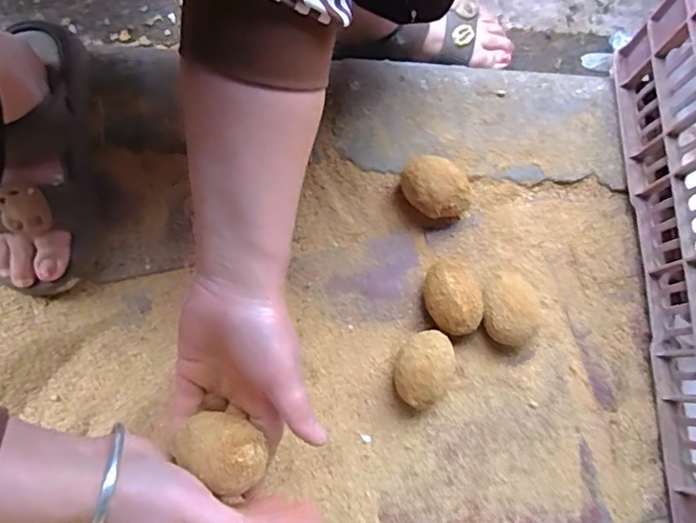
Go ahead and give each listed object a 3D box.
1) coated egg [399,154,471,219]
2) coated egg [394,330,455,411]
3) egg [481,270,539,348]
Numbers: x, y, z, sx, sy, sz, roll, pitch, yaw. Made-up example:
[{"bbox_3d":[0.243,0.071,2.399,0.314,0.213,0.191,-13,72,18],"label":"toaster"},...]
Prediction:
[{"bbox_3d":[0.077,-0.066,0.495,0.048,0.044,0.062,-43,81,-8],"label":"coated egg"},{"bbox_3d":[0.064,0.089,0.463,0.047,0.046,0.064,27,83,4],"label":"coated egg"},{"bbox_3d":[0.137,0.042,0.471,0.046,0.047,0.064,-8,78,-2],"label":"egg"}]

